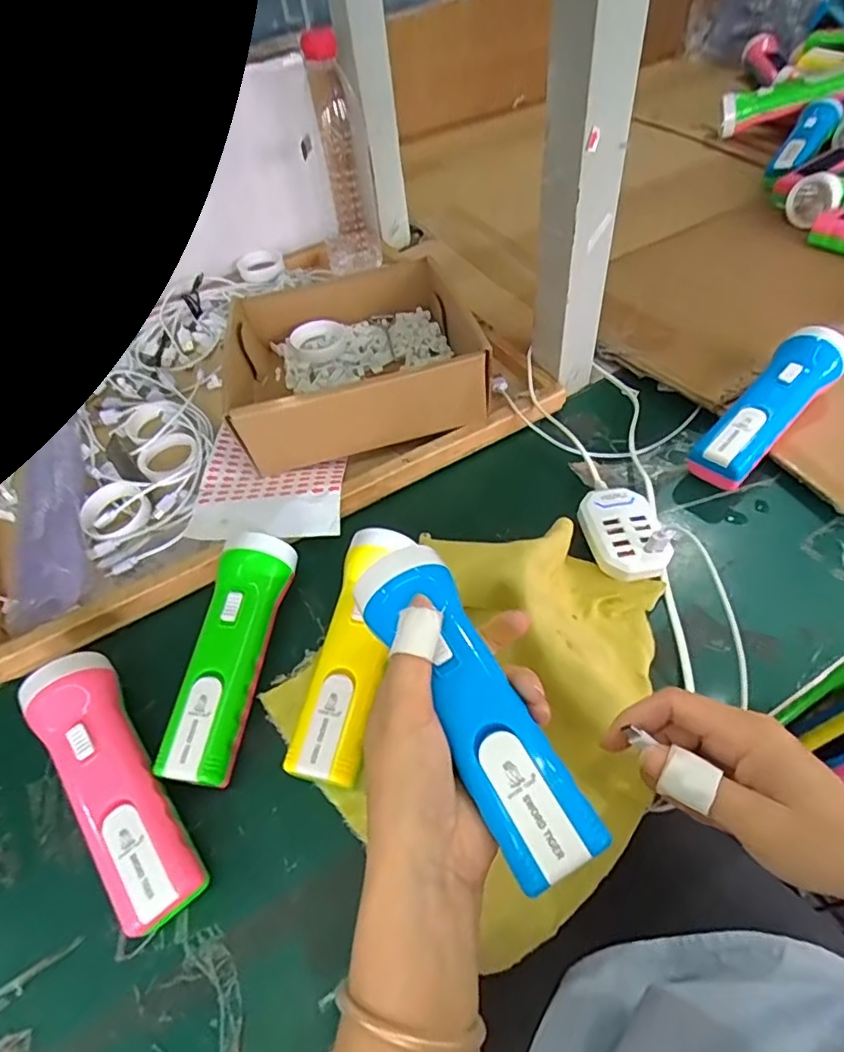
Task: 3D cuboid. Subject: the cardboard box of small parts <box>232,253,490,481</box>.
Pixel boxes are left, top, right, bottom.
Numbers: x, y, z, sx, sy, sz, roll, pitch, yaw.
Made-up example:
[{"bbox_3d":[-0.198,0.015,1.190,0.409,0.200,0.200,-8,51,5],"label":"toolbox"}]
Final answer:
[{"bbox_3d":[-0.068,-0.167,0.528,0.204,0.072,0.215,-14,55,-5],"label":"cardboard box of small parts"}]

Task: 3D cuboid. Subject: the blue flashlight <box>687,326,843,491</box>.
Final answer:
[{"bbox_3d":[0.277,-0.092,0.463,0.050,0.057,0.166,36,63,30],"label":"blue flashlight"}]

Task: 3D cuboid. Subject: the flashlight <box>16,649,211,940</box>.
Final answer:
[{"bbox_3d":[-0.180,0.150,0.342,0.050,0.042,0.169,-36,59,-20],"label":"flashlight"}]

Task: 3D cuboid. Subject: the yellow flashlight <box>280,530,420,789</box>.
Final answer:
[{"bbox_3d":[-0.043,0.081,0.370,0.048,0.052,0.158,7,53,13],"label":"yellow flashlight"}]

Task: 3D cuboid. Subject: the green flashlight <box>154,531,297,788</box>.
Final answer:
[{"bbox_3d":[-0.126,0.083,0.379,0.047,0.048,0.160,6,55,9],"label":"green flashlight"}]

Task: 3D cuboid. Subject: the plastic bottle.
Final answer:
[{"bbox_3d":[-0.088,-0.403,0.624,0.059,0.194,0.075,-2,51,6],"label":"plastic bottle"}]

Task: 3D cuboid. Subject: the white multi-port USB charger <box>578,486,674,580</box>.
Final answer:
[{"bbox_3d":[0.146,0.007,0.423,0.051,0.025,0.077,-11,55,-3],"label":"white multi-port USB charger"}]

